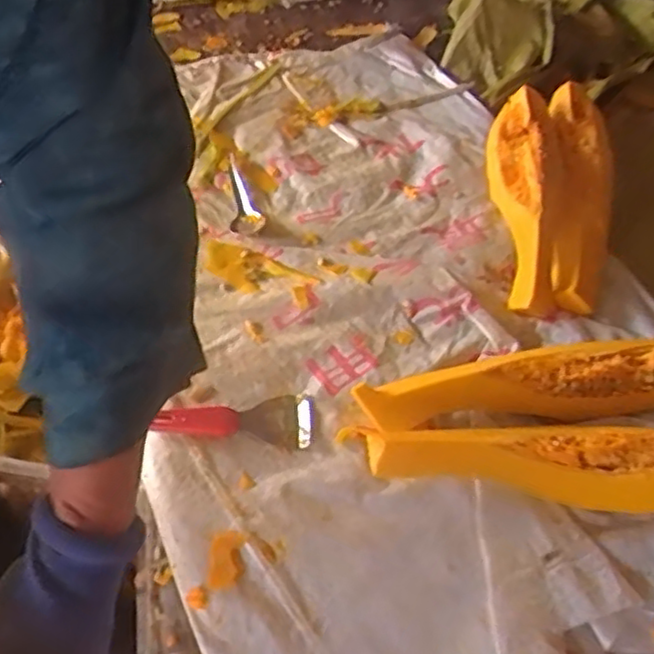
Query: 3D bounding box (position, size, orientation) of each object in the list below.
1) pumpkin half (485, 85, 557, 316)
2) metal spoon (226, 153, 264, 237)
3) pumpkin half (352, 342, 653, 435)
[{"bbox_3d":[0.239,-0.159,0.802,0.085,0.059,0.334,7,50,1],"label":"pumpkin half"},{"bbox_3d":[-0.110,-0.171,0.864,0.036,0.012,0.162,-7,51,-11],"label":"metal spoon"},{"bbox_3d":[0.204,0.046,0.649,0.338,0.062,0.078,-6,51,-9],"label":"pumpkin half"}]

